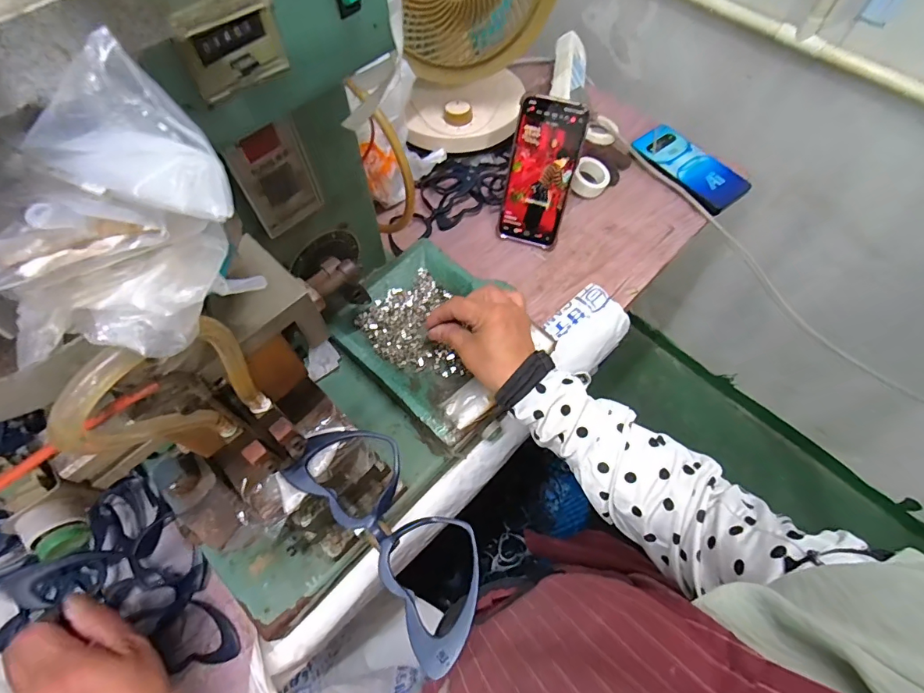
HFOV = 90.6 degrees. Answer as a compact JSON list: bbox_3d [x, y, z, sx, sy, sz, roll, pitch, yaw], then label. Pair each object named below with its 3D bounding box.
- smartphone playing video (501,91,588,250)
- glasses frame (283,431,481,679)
[{"bbox_3d":[0.092,-0.200,0.542,0.076,0.168,0.009,13,38,6],"label":"smartphone playing video"},{"bbox_3d":[-0.040,0.102,0.264,0.060,0.015,0.145,-39,70,-17],"label":"glasses frame"}]

